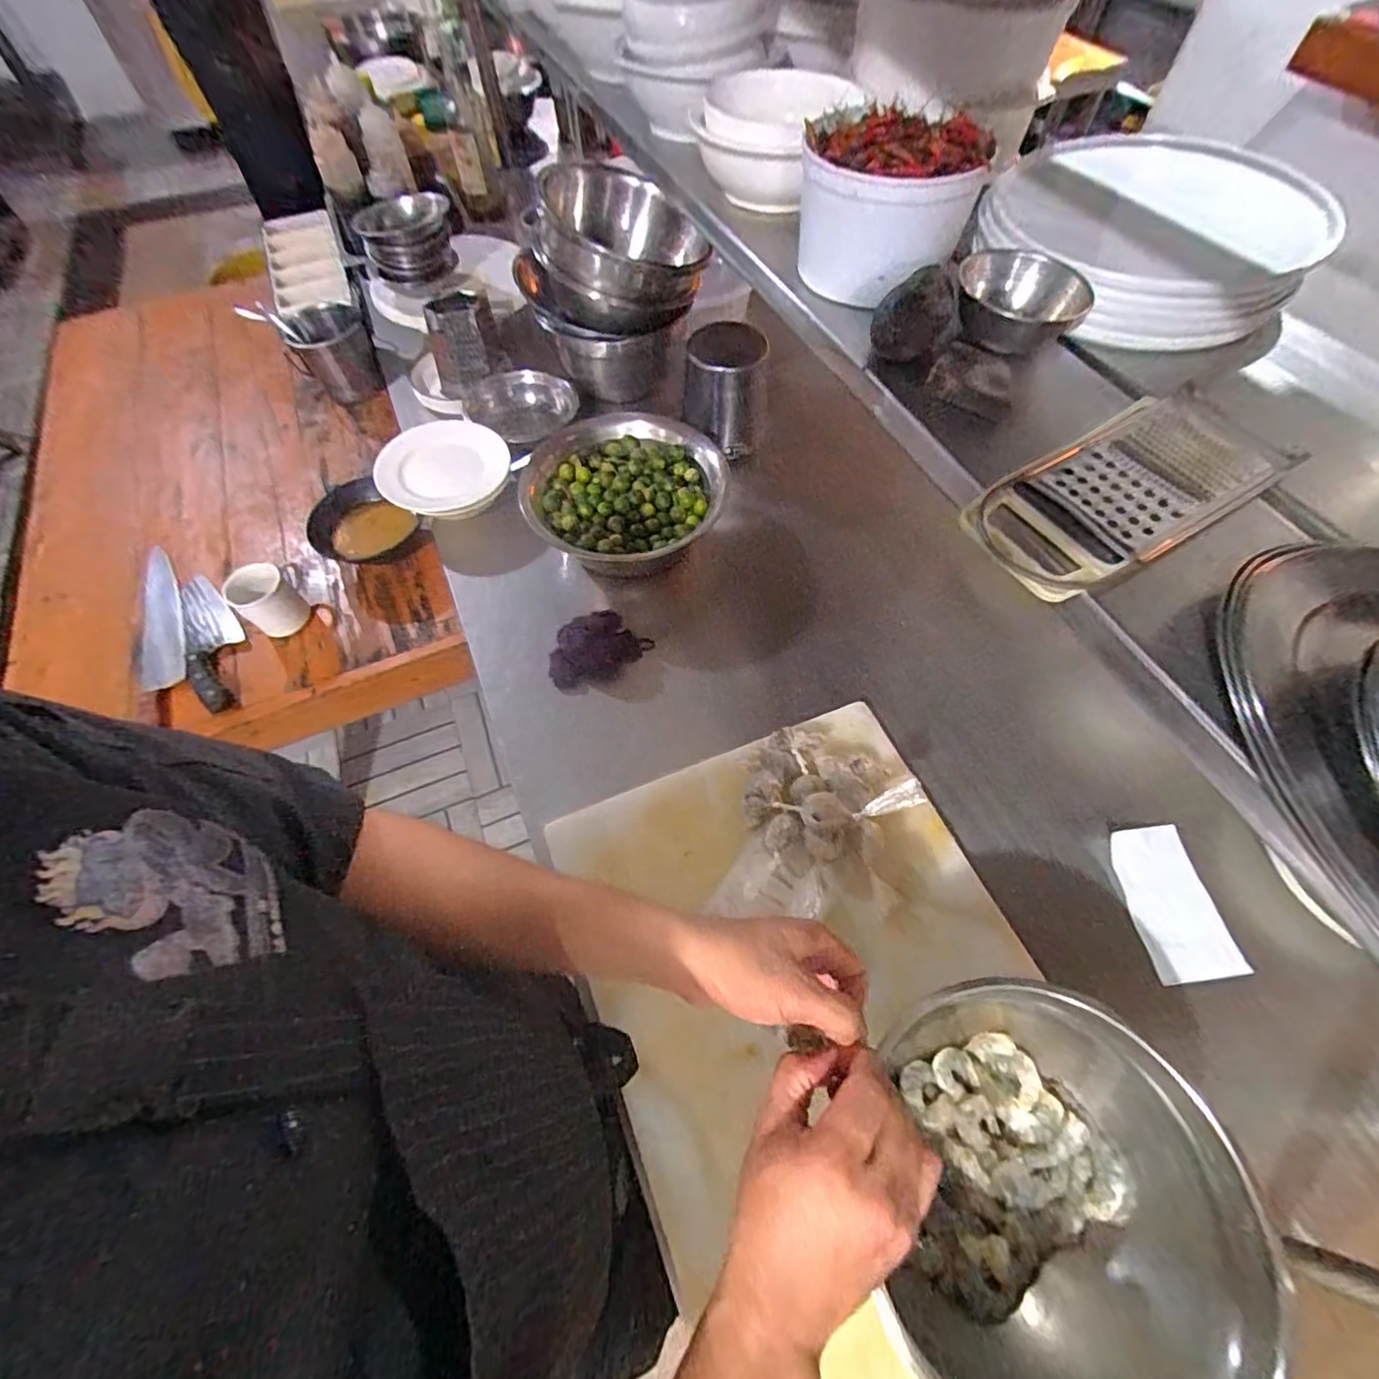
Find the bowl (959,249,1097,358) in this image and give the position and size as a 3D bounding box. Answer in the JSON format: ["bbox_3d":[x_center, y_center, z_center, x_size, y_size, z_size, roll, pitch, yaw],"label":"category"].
[{"bbox_3d":[0.288,-0.341,0.525,0.112,0.040,0.103,33,66,18],"label":"bowl"}]

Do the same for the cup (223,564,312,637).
[{"bbox_3d":[-0.589,-0.124,0.826,0.072,0.082,0.070,0,60,1],"label":"cup"}]

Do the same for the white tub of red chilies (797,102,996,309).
[{"bbox_3d":[0.182,-0.458,0.567,0.128,0.126,0.138,-12,61,-6],"label":"white tub of red chilies"}]

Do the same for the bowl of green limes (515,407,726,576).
[{"bbox_3d":[-0.091,-0.272,0.843,0.274,0.103,0.265,0,60,1],"label":"bowl of green limes"}]

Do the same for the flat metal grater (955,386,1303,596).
[{"bbox_3d":[0.321,-0.151,0.439,0.248,0.025,0.112,-29,64,-14],"label":"flat metal grater"}]

